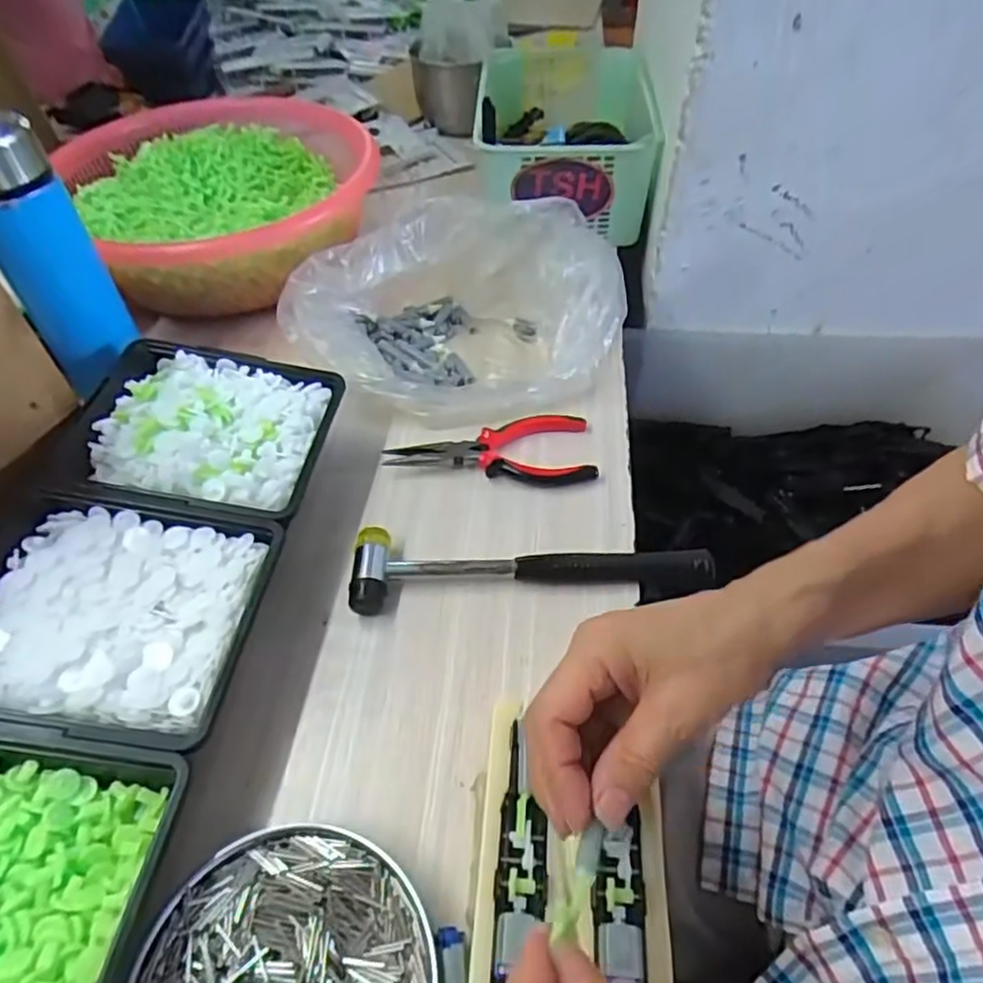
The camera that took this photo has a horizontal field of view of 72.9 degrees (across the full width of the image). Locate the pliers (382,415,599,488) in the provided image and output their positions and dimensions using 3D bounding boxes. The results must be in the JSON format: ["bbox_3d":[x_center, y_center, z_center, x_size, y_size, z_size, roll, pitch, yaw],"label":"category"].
[{"bbox_3d":[-0.001,-0.033,0.517,0.155,0.010,0.066,0,50,-3],"label":"pliers"}]

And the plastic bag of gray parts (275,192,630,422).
[{"bbox_3d":[-0.028,-0.162,0.572,0.279,0.095,0.192,-3,49,-1],"label":"plastic bag of gray parts"}]

